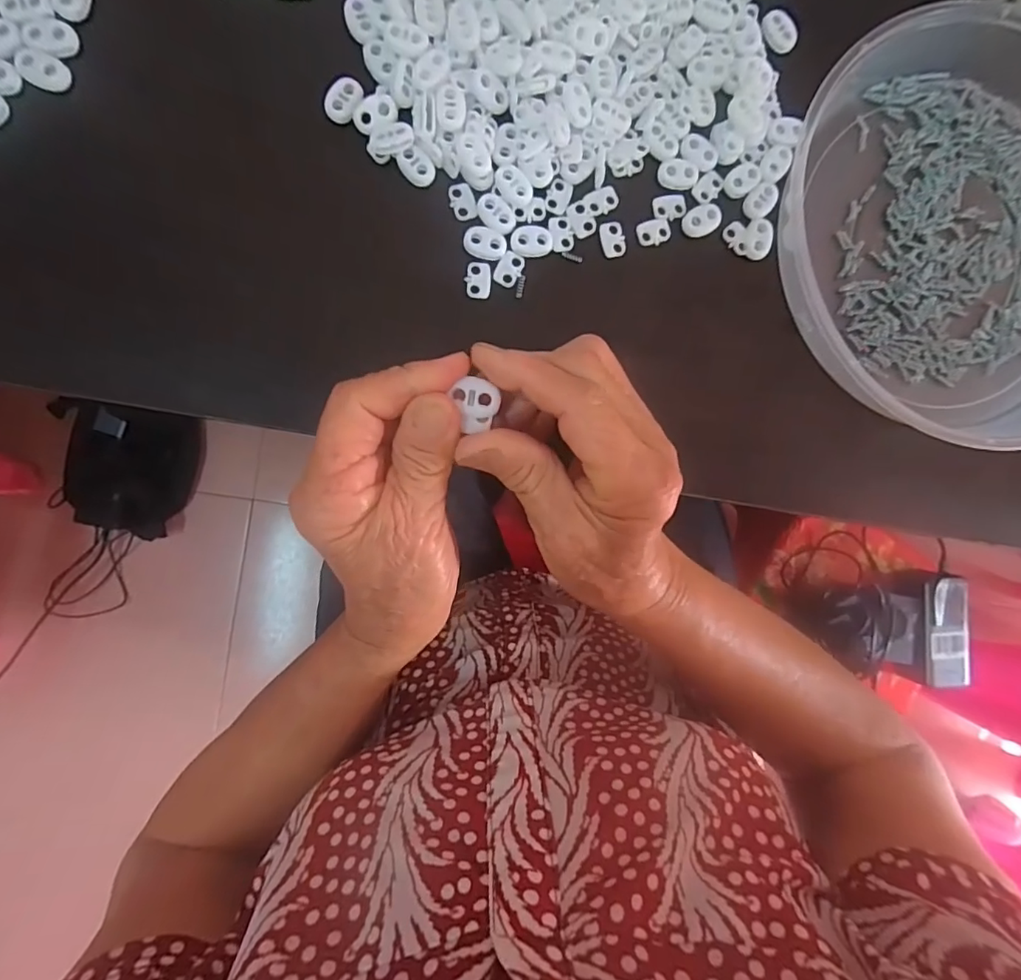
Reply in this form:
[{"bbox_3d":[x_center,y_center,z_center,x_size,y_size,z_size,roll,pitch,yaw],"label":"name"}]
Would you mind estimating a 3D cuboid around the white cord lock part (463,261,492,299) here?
[{"bbox_3d":[-0.017,-0.111,0.282,0.014,0.004,0.018,5,90,-8],"label":"white cord lock part"}]

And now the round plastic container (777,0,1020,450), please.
[{"bbox_3d":[0.270,-0.146,0.304,0.231,0.042,0.231,0,91,-8],"label":"round plastic container"}]

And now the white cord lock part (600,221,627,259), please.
[{"bbox_3d":[0.057,-0.138,0.290,0.013,0.004,0.019,-13,92,-7],"label":"white cord lock part"}]

